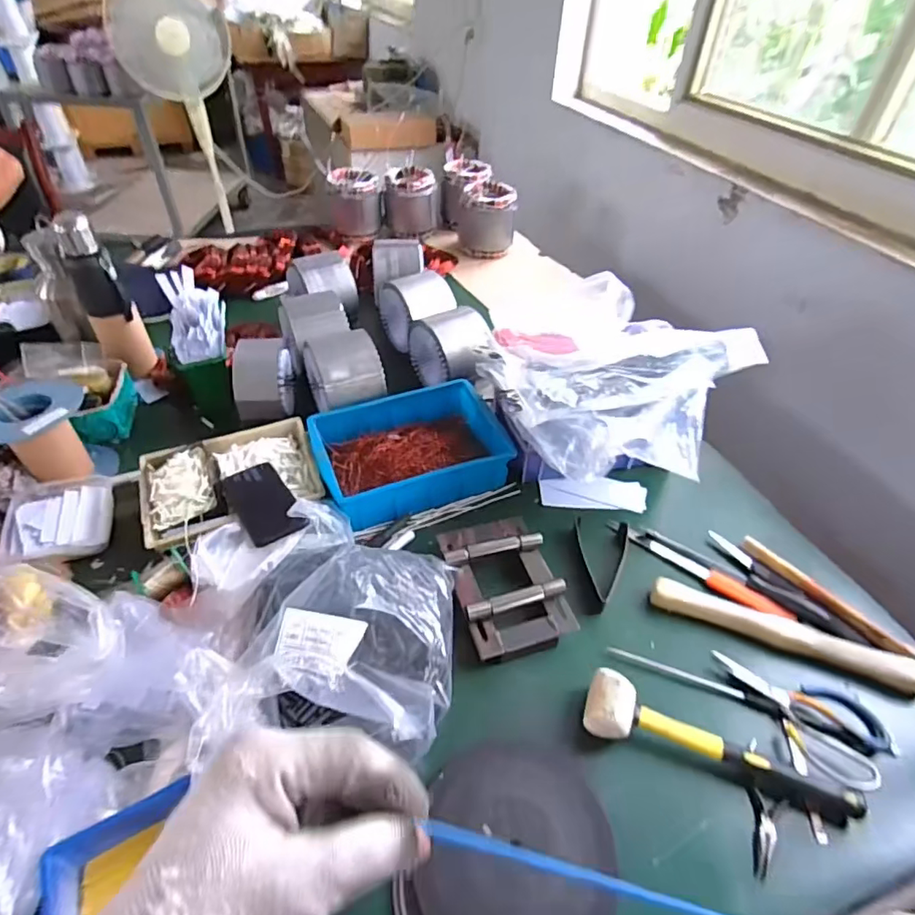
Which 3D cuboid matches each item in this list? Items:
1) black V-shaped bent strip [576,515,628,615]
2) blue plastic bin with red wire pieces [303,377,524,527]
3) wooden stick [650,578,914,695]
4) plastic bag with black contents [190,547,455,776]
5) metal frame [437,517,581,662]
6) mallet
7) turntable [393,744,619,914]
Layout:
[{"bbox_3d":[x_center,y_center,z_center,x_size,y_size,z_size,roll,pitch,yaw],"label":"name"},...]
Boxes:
[{"bbox_3d":[0.209,0.151,0.768,0.078,0.016,0.158,10,43,1],"label":"black V-shaped bent strip"},{"bbox_3d":[-0.084,-0.013,0.896,0.288,0.069,0.214,-16,47,-18],"label":"blue plastic bin with red wire pieces"},{"bbox_3d":[0.424,0.226,0.714,0.326,0.029,0.045,17,46,15],"label":"wooden stick"},{"bbox_3d":[-0.124,0.212,0.619,0.258,0.112,0.239,-4,44,-6],"label":"plastic bag with black contents"},{"bbox_3d":[0.063,0.167,0.737,0.138,0.043,0.203,-11,46,-13],"label":"metal frame"},{"bbox_3d":[0.285,0.317,0.592,0.291,0.048,0.070,16,46,14],"label":"mallet"},{"bbox_3d":[0.053,0.388,0.518,0.180,0.027,0.216,19,46,16],"label":"turntable"}]

